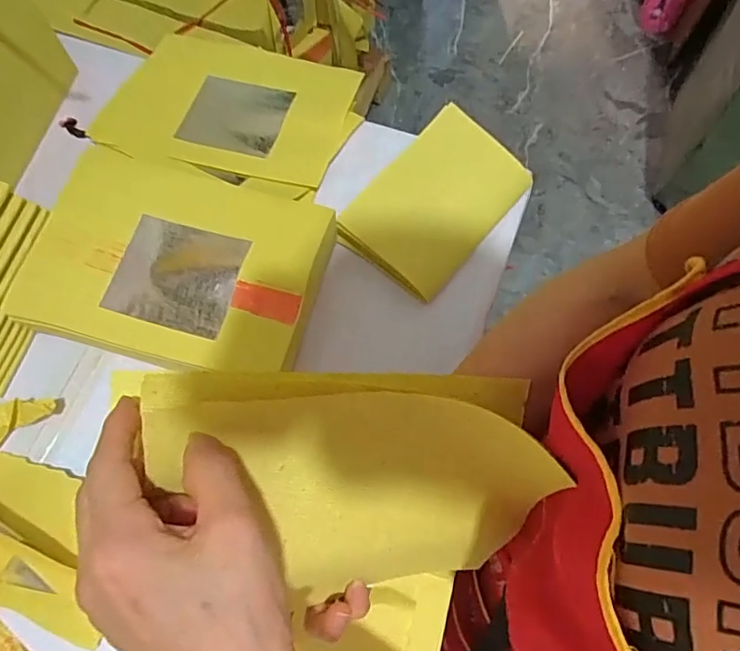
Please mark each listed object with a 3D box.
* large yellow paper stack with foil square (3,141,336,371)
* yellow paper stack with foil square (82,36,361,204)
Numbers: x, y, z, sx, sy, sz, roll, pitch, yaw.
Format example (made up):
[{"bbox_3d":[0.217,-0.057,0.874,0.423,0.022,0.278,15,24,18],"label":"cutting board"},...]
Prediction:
[{"bbox_3d":[-0.157,-0.047,0.462,0.234,0.053,0.166,14,71,6],"label":"large yellow paper stack with foil square"},{"bbox_3d":[-0.138,-0.225,0.553,0.236,0.022,0.174,22,68,11],"label":"yellow paper stack with foil square"}]

